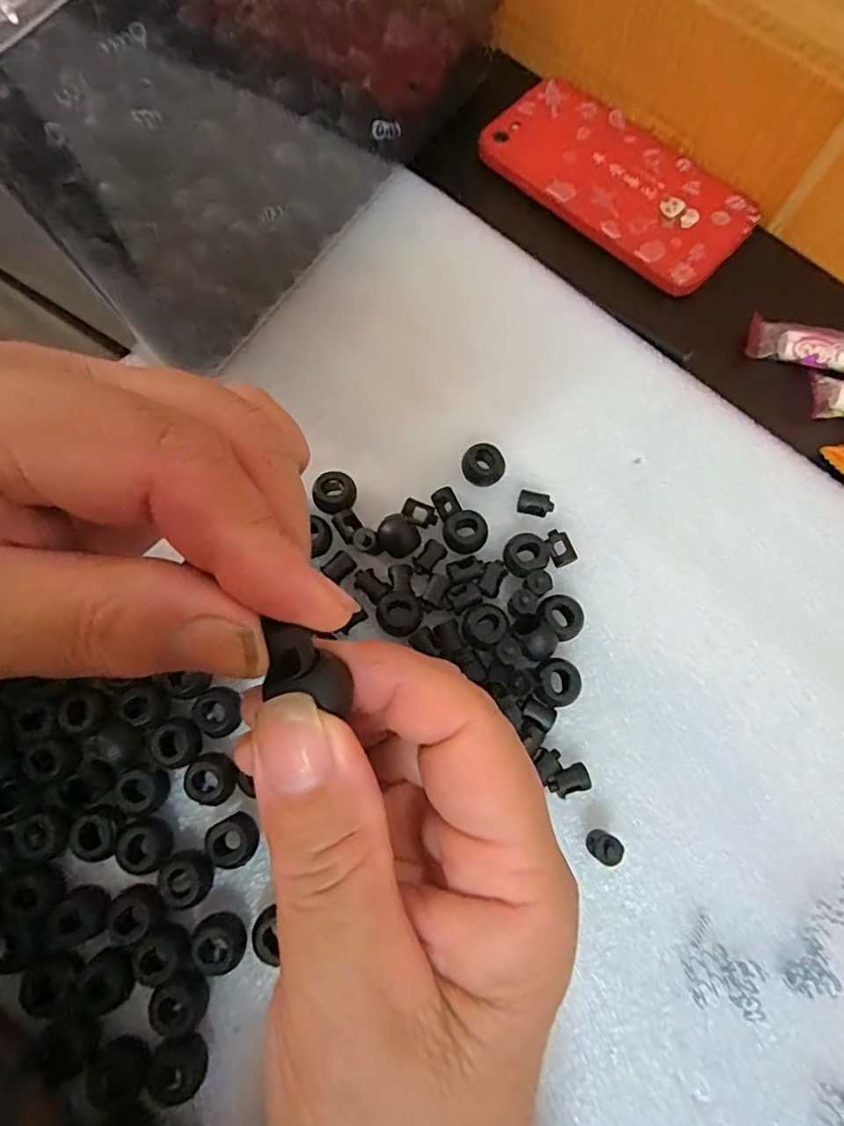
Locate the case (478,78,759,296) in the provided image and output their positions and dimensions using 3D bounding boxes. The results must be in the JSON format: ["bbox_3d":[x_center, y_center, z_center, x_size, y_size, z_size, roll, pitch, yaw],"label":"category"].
[{"bbox_3d":[0.101,-0.200,0.290,0.139,0.010,0.072,41,78,10],"label":"case"}]

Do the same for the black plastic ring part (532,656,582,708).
[{"bbox_3d":[0.050,0.045,0.212,0.017,0.012,0.018,0,75,0],"label":"black plastic ring part"}]

